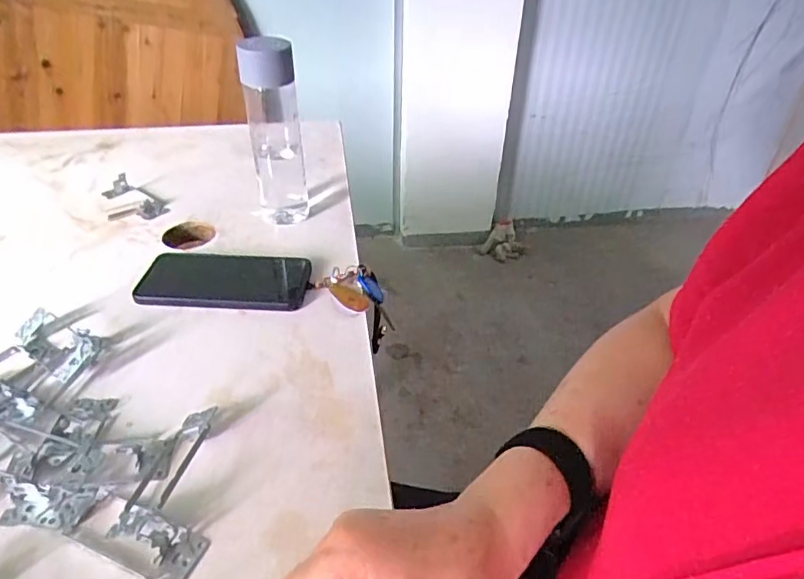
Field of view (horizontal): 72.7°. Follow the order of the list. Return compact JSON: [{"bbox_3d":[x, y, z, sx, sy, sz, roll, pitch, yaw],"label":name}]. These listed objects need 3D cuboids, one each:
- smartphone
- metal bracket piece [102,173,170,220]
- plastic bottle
[{"bbox_3d":[-0.184,-0.010,0.561,0.167,0.013,0.077,3,38,0],"label":"smartphone"},{"bbox_3d":[-0.339,-0.117,0.688,0.065,0.021,0.101,-18,42,-25],"label":"metal bracket piece"},{"bbox_3d":[-0.142,-0.172,0.613,0.058,0.213,0.061,-5,38,-10],"label":"plastic bottle"}]

